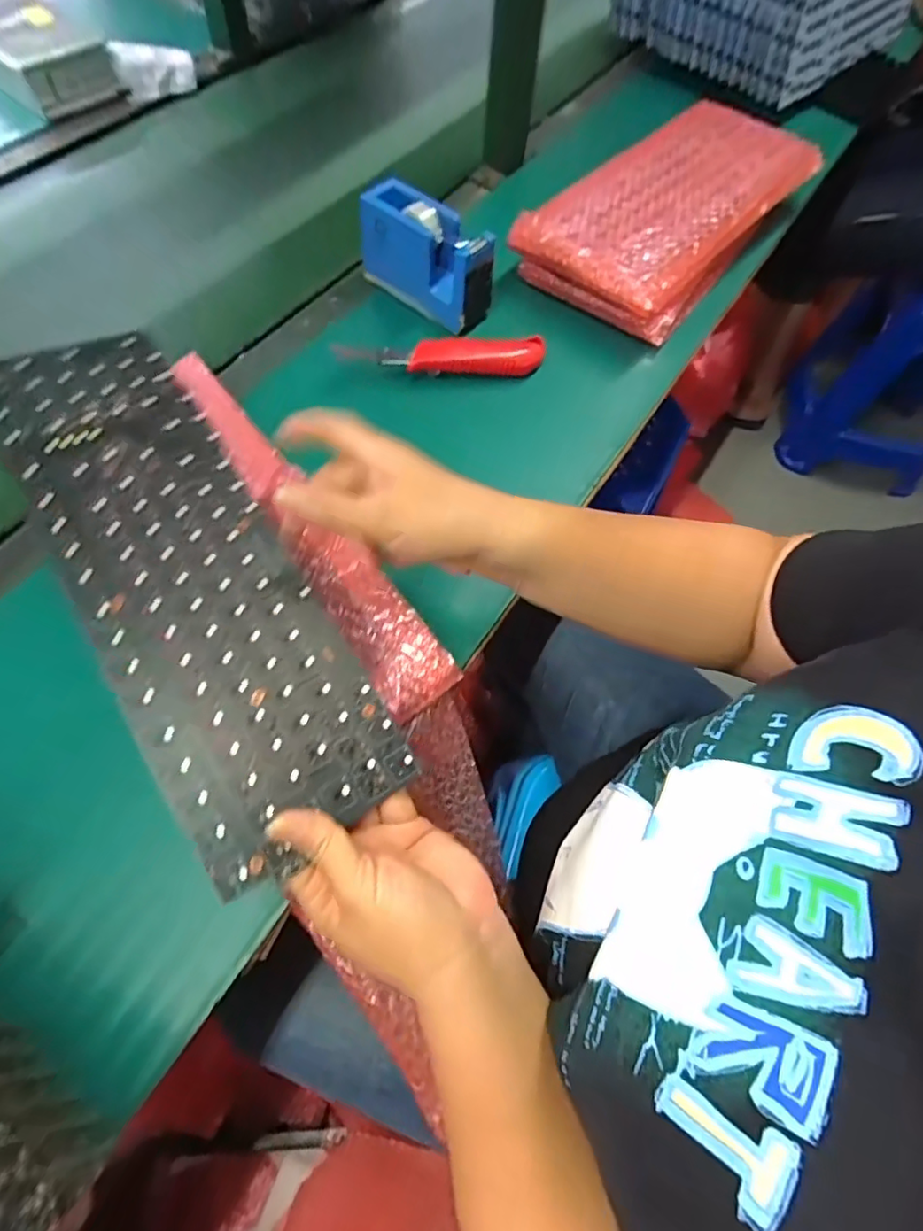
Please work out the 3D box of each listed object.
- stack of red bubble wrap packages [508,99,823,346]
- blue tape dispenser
[{"bbox_3d":[0.227,-0.434,0.617,0.173,0.066,0.364,37,67,13],"label":"stack of red bubble wrap packages"},{"bbox_3d":[-0.032,-0.339,0.532,0.135,0.069,0.052,39,68,14],"label":"blue tape dispenser"}]

